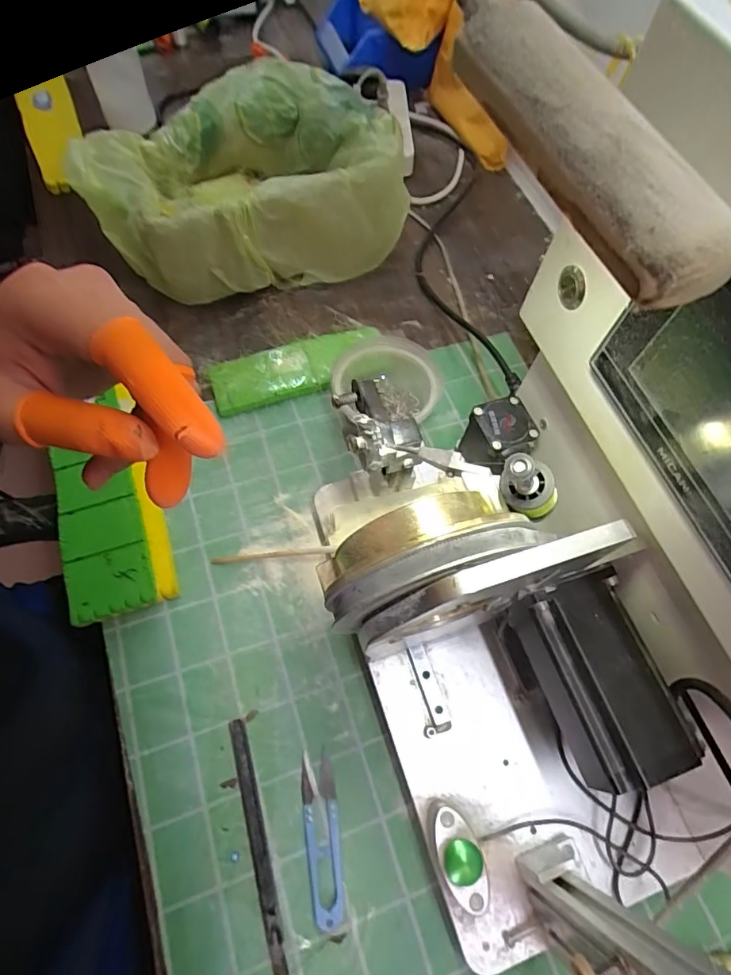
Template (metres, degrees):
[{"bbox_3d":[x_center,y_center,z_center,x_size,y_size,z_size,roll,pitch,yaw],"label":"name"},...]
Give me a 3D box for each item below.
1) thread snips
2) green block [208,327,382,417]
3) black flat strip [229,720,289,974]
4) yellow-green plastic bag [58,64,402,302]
[{"bbox_3d":[-0.030,0.243,0.350,0.023,0.009,0.103,-6,66,-6],"label":"thread snips"},{"bbox_3d":[-0.070,-0.125,0.531,0.182,0.020,0.061,-21,68,-13],"label":"green block"},{"bbox_3d":[-0.069,0.264,0.340,0.013,0.007,0.197,-19,65,0],"label":"black flat strip"},{"bbox_3d":[-0.136,-0.336,0.577,0.329,0.119,0.220,-26,69,-15],"label":"yellow-green plastic bag"}]

